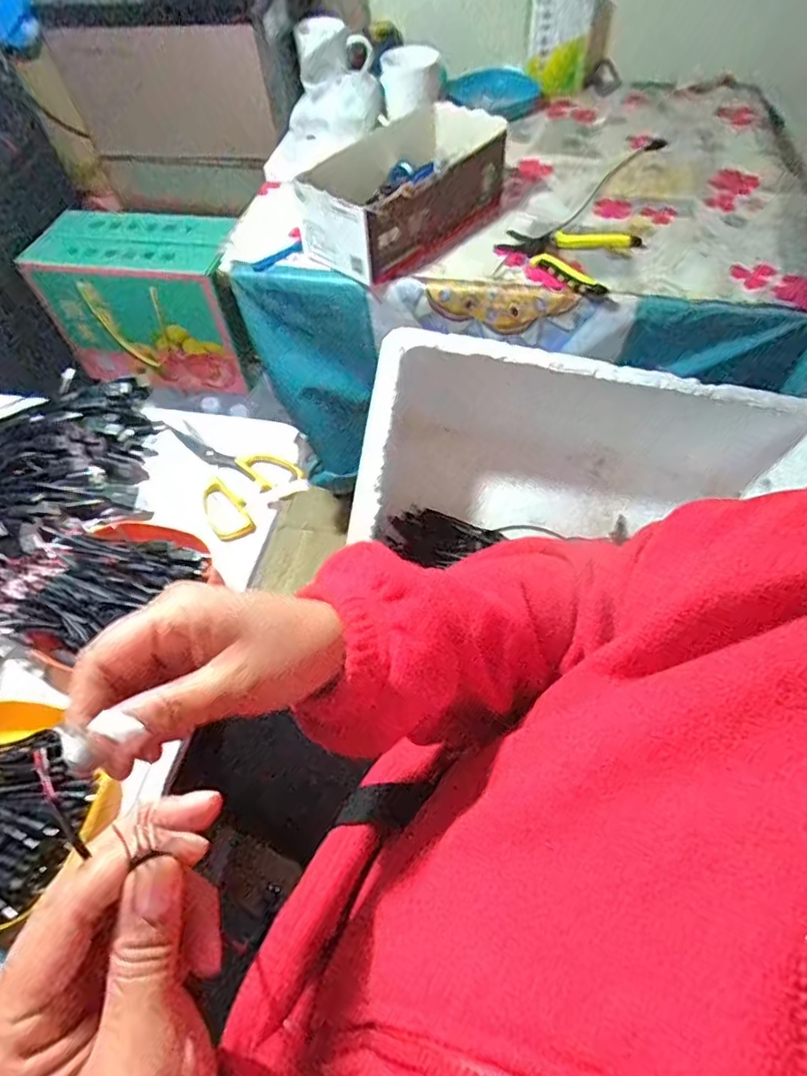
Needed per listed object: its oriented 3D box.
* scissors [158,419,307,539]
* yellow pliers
[{"bbox_3d":[-0.189,-0.069,0.590,0.165,0.015,0.099,31,64,22],"label":"scissors"},{"bbox_3d":[0.195,-0.356,0.729,0.154,0.012,0.116,28,63,20],"label":"yellow pliers"}]

